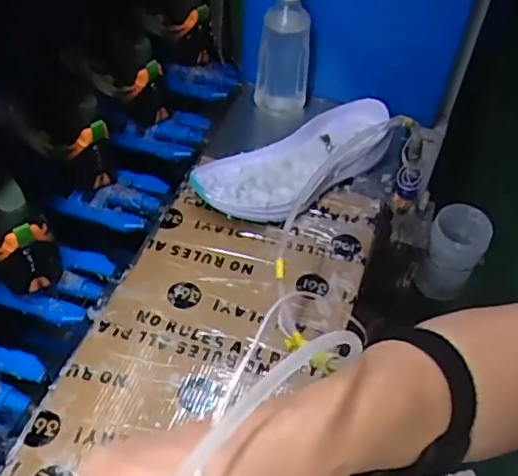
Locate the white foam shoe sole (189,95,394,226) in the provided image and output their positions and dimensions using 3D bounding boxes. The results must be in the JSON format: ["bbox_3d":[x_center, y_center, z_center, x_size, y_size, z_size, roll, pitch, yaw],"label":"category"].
[{"bbox_3d":[0.062,-0.101,0.718,0.289,0.044,0.098,-34,60,-28],"label":"white foam shoe sole"}]

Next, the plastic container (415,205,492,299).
[{"bbox_3d":[0.255,0.020,0.801,0.069,0.123,0.061,17,51,10],"label":"plastic container"}]

